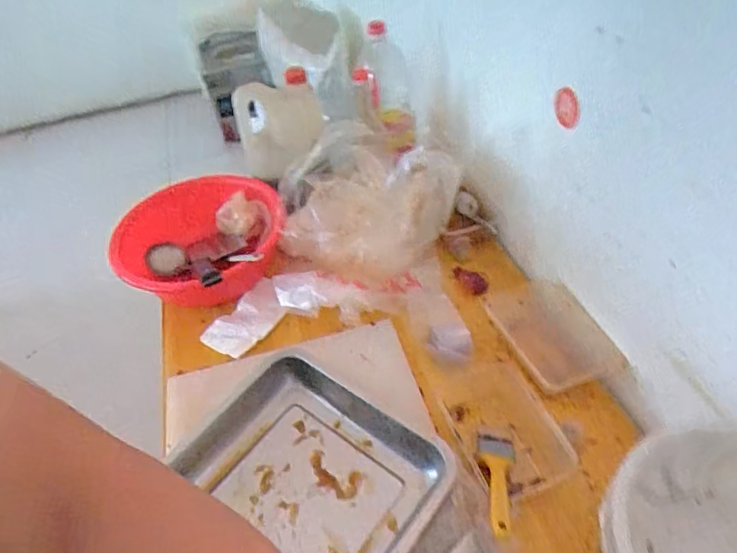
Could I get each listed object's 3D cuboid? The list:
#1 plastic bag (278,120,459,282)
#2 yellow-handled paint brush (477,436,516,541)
[{"bbox_3d":[-0.010,-0.123,0.823,0.271,0.195,0.201,-9,45,-1],"label":"plastic bag"},{"bbox_3d":[0.145,0.227,0.560,0.041,0.015,0.146,2,20,10],"label":"yellow-handled paint brush"}]

